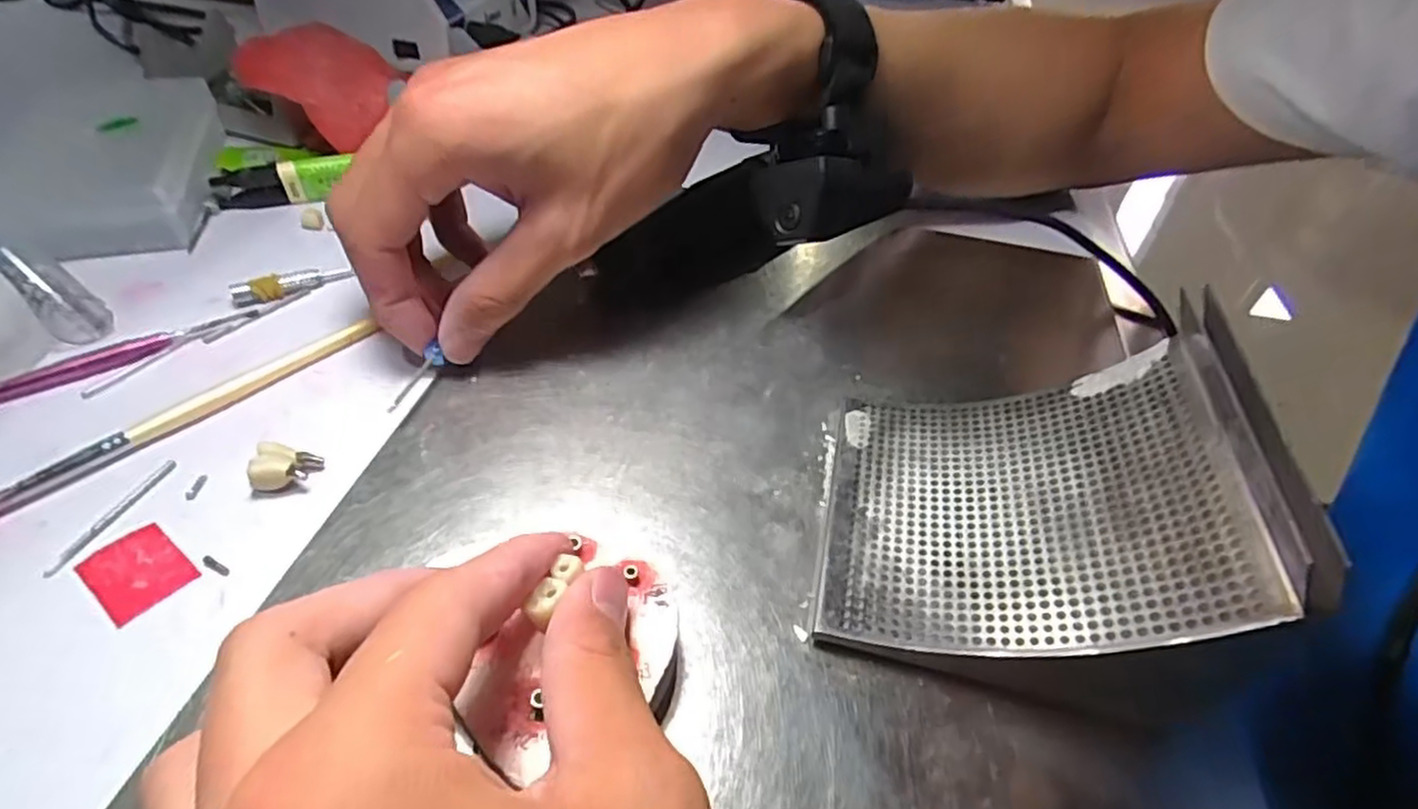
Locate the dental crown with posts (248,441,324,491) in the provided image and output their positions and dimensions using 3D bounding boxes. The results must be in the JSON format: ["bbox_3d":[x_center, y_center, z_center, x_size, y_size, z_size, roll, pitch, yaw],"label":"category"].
[{"bbox_3d":[-0.132,0.020,0.223,0.017,0.011,0.014,-5,46,-12],"label":"dental crown with posts"}]

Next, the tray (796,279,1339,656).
[{"bbox_3d":[0.090,0.024,0.207,0.108,0.016,0.094,-9,37,25],"label":"tray"}]

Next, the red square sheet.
[{"bbox_3d":[-0.160,0.045,0.199,0.028,0.004,0.021,31,50,23],"label":"red square sheet"}]

